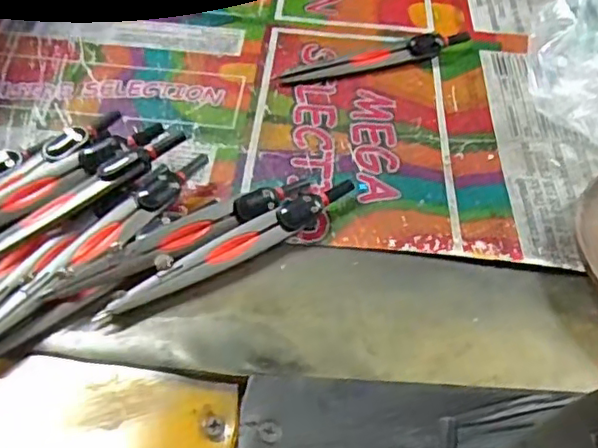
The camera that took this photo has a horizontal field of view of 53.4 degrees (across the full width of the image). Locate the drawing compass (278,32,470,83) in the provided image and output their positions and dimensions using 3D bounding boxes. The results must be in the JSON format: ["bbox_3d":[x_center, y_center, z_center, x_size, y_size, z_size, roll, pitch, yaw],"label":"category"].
[{"bbox_3d":[0.049,-0.103,0.365,0.122,0.014,0.014,-12,51,-15],"label":"drawing compass"}]

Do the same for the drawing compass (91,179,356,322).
[{"bbox_3d":[-0.028,0.009,0.266,0.128,0.011,0.014,-24,56,-24],"label":"drawing compass"}]

